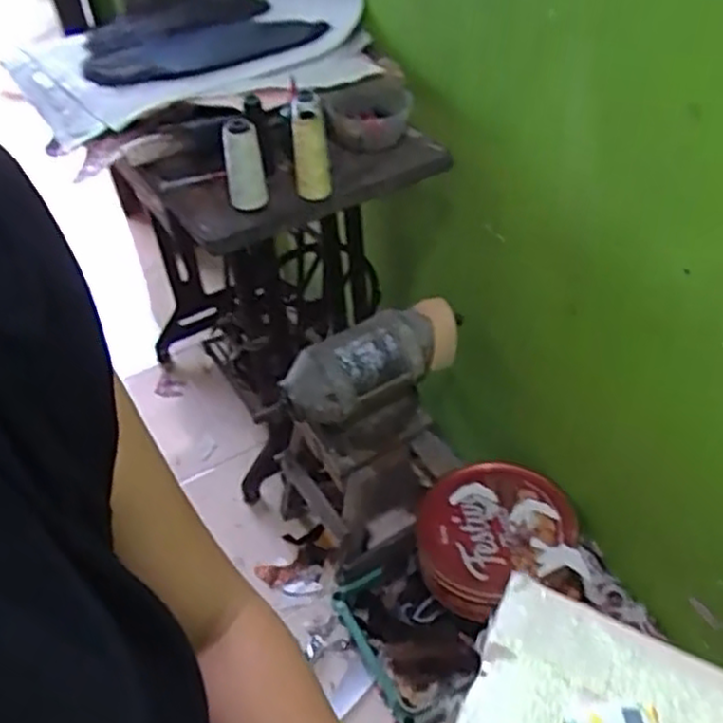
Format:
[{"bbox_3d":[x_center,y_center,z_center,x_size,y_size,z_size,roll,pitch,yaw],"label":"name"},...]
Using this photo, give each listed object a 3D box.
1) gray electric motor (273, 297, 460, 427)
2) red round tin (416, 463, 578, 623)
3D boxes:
[{"bbox_3d":[0.024,-0.002,1.151,0.282,0.106,0.102,-24,46,-19],"label":"gray electric motor"},{"bbox_3d":[0.212,0.281,1.265,0.254,0.066,0.231,-3,43,3],"label":"red round tin"}]

